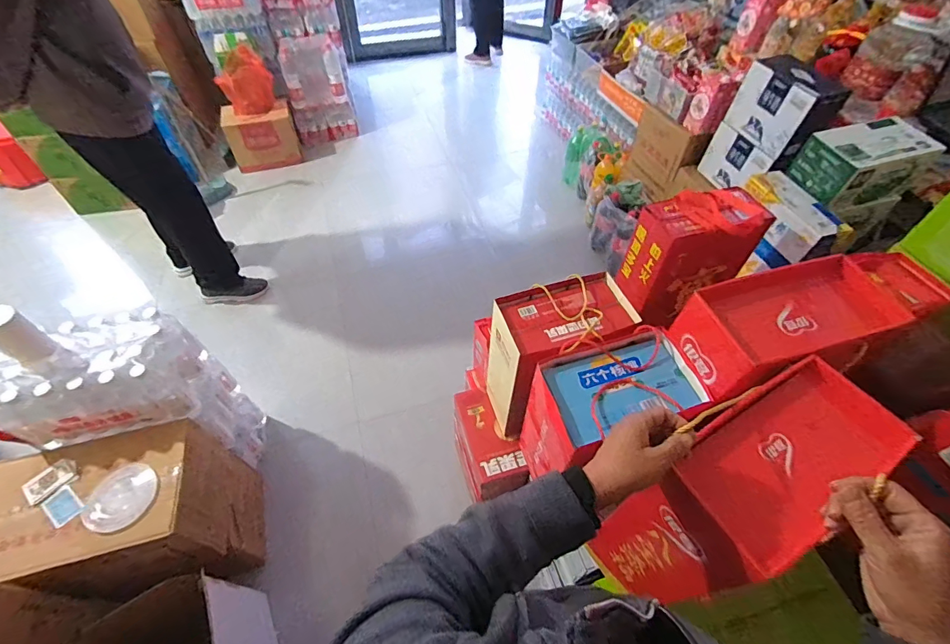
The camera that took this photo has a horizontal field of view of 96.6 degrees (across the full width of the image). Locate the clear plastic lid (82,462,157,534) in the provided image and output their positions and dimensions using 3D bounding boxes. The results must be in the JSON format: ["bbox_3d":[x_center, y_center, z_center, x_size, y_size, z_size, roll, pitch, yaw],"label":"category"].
[{"bbox_3d":[-0.776,0.379,0.924,0.132,0.025,0.152,-5,53,-4],"label":"clear plastic lid"}]

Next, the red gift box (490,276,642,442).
[{"bbox_3d":[0.188,0.098,1.061,0.319,0.391,0.180,-18,55,-14],"label":"red gift box"}]

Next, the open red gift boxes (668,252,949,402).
[{"bbox_3d":[0.476,0.000,0.644,0.297,0.088,0.148,-15,54,-12],"label":"open red gift boxes"}]

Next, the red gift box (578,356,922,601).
[{"bbox_3d":[0.355,0.246,0.608,0.283,0.346,0.135,-25,57,-19],"label":"red gift box"}]

